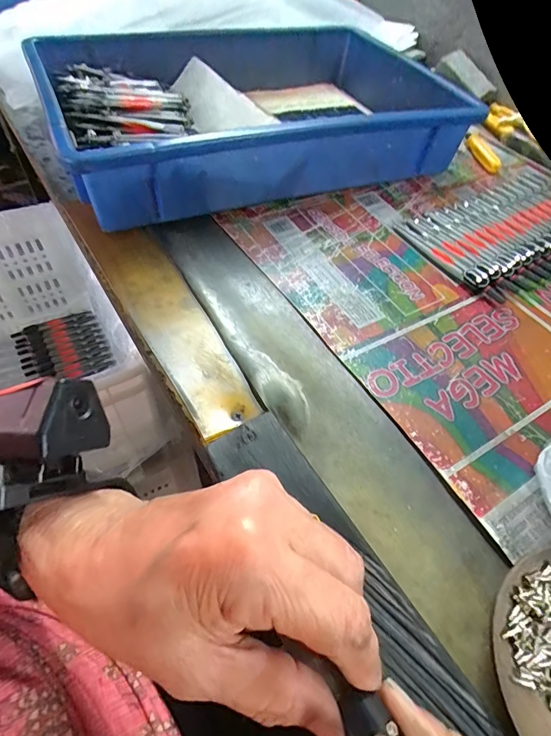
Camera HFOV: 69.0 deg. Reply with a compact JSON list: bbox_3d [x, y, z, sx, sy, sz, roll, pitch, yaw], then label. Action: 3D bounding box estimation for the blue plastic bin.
[{"bbox_3d":[-0.028,-0.294,0.449,0.407,0.087,0.286,-21,58,-20],"label":"blue plastic bin"}]

